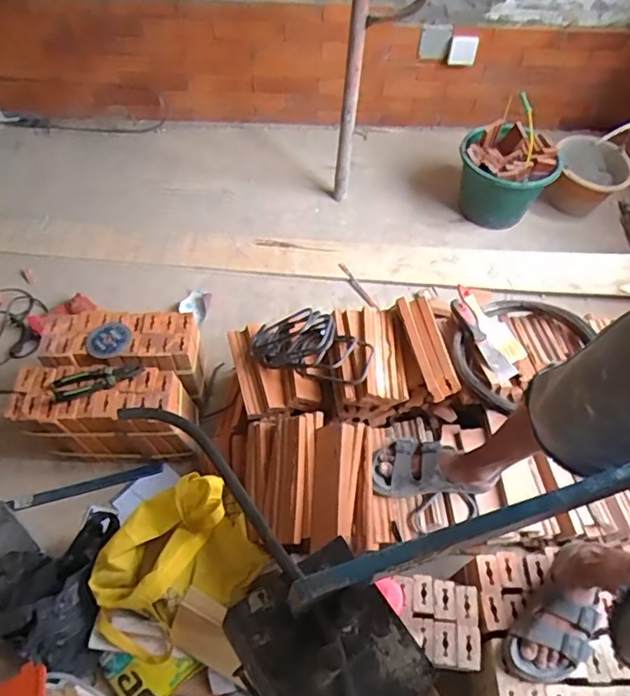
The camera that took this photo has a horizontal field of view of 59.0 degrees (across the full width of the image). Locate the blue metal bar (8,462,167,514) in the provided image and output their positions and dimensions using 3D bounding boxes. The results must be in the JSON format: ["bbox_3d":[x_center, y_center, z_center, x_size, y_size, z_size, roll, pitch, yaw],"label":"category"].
[{"bbox_3d":[-0.536,0.326,1.317,0.344,0.025,0.034,-14,59,-13],"label":"blue metal bar"}]

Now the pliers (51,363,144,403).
[{"bbox_3d":[-0.470,0.069,1.209,0.184,0.013,0.058,-16,59,-14],"label":"pliers"}]

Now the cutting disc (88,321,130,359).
[{"bbox_3d":[-0.470,-0.017,1.269,0.092,0.011,0.102,6,56,0],"label":"cutting disc"}]

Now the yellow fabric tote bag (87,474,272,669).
[{"bbox_3d":[-0.287,0.425,1.092,0.316,0.171,0.240,-30,62,-21],"label":"yellow fabric tote bag"}]

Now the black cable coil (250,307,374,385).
[{"bbox_3d":[-0.008,-0.010,1.200,0.270,0.106,0.159,19,57,8],"label":"black cable coil"}]

